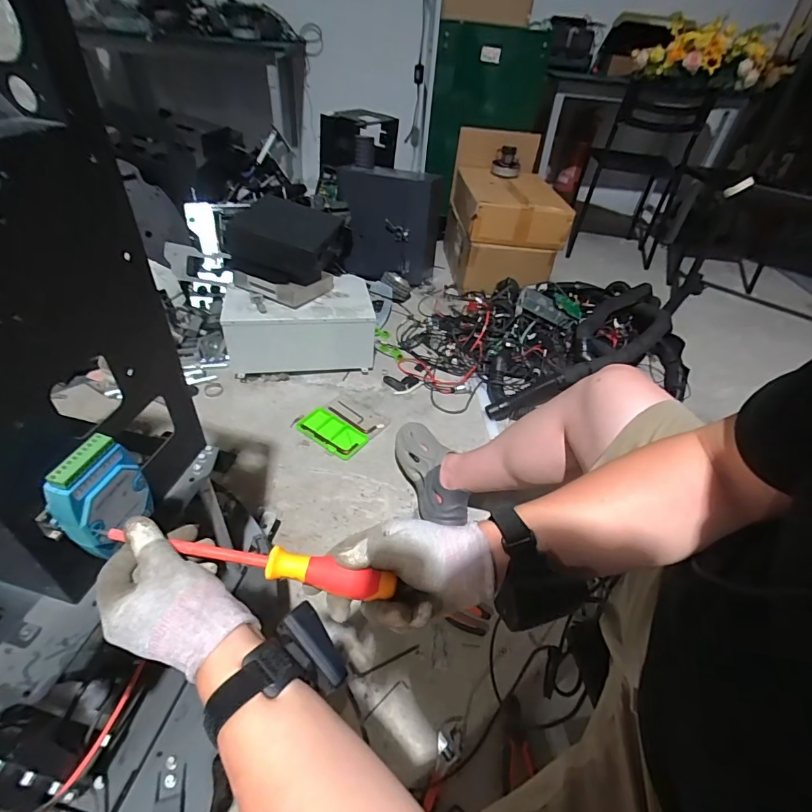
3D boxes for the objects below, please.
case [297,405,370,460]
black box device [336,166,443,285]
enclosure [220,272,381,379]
[{"bbox_3d":[-0.204,0.071,1.216,0.195,0.022,0.108,28,45,24],"label":"case"},{"bbox_3d":[-0.066,-0.718,1.778,0.381,0.403,0.194,4,40,-2],"label":"black box device"},{"bbox_3d":[-0.335,-0.260,1.412,0.439,0.218,0.257,-4,41,-11],"label":"enclosure"}]

